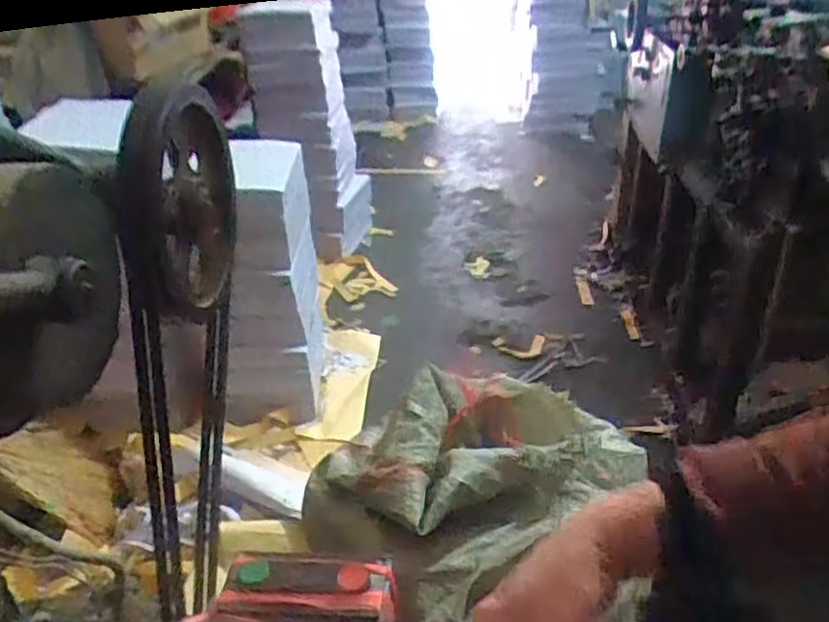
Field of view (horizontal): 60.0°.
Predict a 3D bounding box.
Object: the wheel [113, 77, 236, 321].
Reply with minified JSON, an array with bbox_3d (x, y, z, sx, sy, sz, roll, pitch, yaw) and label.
[{"bbox_3d":[-0.343,-0.168,1.096,0.082,0.332,0.395,-3,32,-3],"label":"wheel"}]

